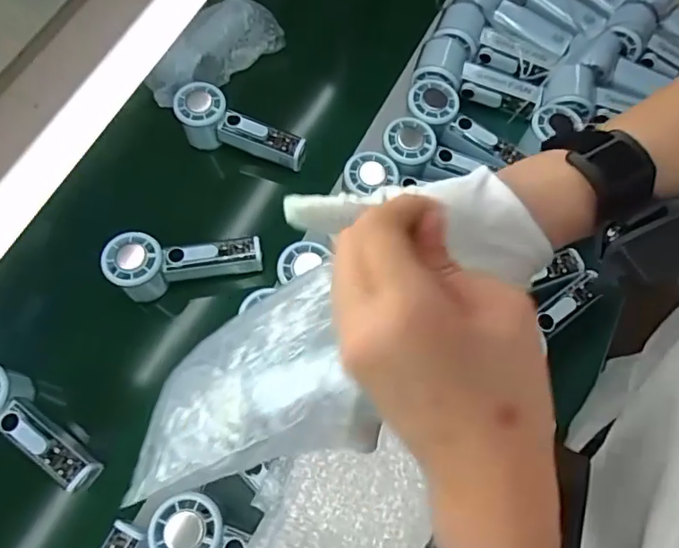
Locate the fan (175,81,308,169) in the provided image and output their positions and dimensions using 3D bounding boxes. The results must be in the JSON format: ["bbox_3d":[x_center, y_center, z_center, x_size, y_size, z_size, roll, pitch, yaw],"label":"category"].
[{"bbox_3d":[-0.115,-0.160,0.595,0.149,0.057,0.053,27,71,10],"label":"fan"}]

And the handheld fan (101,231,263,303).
[{"bbox_3d":[-0.157,-0.012,0.535,0.148,0.054,0.054,-8,69,-3],"label":"handheld fan"}]

